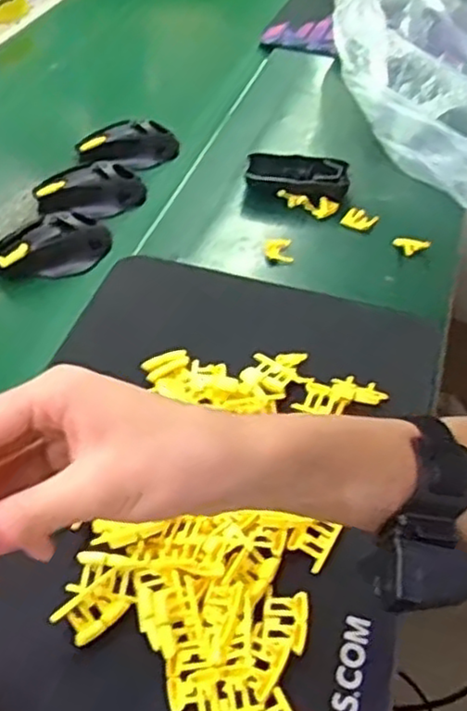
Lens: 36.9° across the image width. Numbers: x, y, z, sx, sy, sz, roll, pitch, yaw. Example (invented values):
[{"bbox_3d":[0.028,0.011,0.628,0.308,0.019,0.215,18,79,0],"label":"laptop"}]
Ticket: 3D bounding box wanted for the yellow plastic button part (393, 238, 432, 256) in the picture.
[{"bbox_3d":[0.175,-0.108,0.691,0.035,0.011,0.018,16,48,15],"label":"yellow plastic button part"}]

